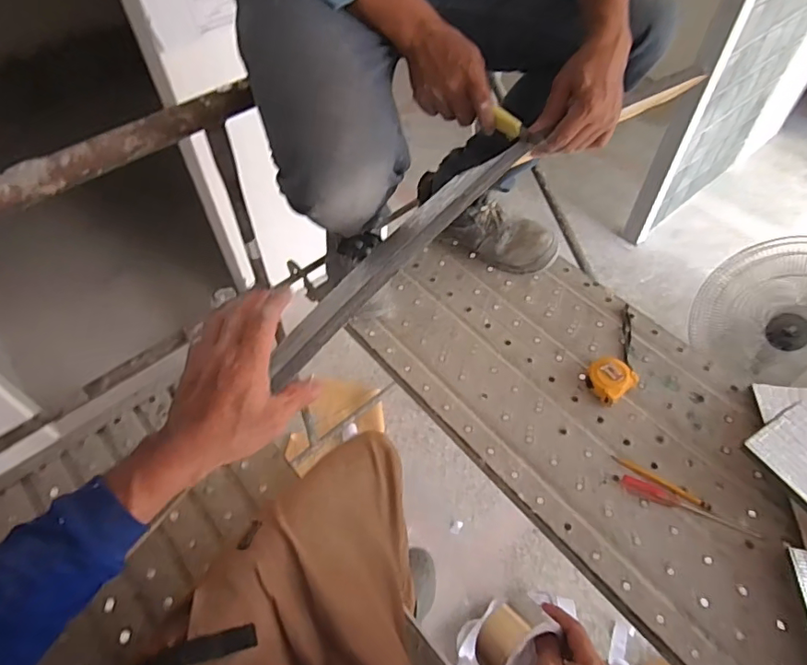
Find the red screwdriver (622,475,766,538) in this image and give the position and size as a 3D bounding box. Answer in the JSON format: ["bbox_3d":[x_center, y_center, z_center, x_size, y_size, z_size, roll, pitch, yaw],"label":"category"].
[{"bbox_3d":[0.408,0.250,0.747,0.185,0.015,0.023,21,57,17],"label":"red screwdriver"}]

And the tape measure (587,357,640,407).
[{"bbox_3d":[0.336,0.076,0.861,0.069,0.044,0.070,-32,59,-21],"label":"tape measure"}]

